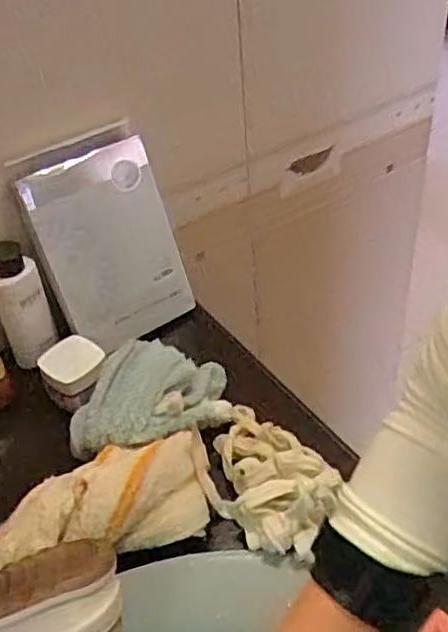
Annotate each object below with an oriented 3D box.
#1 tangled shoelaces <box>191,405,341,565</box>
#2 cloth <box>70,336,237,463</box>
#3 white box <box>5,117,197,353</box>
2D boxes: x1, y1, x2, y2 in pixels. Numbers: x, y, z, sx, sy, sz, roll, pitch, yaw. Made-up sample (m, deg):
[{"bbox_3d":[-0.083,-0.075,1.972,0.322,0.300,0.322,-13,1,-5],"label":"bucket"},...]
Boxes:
[{"bbox_3d":[0.032,0.116,0.501,0.089,0.042,0.138,-33,48,-27],"label":"tangled shoelaces"},{"bbox_3d":[-0.064,0.070,0.539,0.123,0.072,0.073,-27,46,-22],"label":"cloth"},{"bbox_3d":[-0.109,-0.072,0.628,0.126,0.195,0.025,-28,26,-24],"label":"white box"}]

